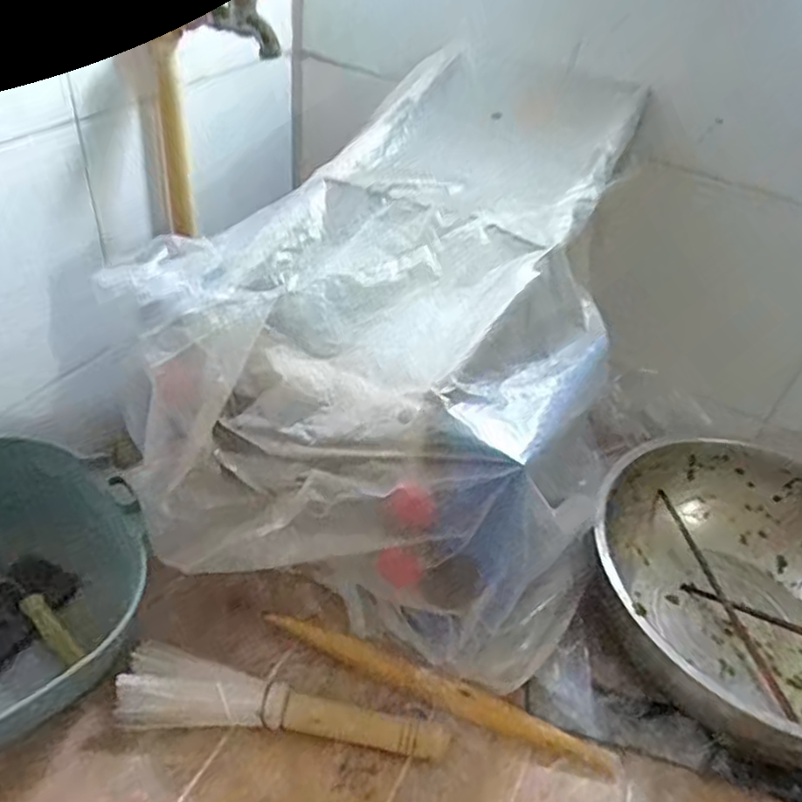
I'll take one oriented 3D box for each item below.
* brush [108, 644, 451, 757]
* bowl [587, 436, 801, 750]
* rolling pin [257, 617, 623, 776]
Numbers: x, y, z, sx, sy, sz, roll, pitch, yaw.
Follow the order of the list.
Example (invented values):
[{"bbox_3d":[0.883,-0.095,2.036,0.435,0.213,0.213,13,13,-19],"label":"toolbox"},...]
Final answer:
[{"bbox_3d":[-0.089,0.245,0.530,0.251,0.039,0.059,12,41,6],"label":"brush"},{"bbox_3d":[0.313,0.175,0.619,0.294,0.109,0.294,4,41,-4],"label":"bowl"},{"bbox_3d":[0.029,0.240,0.572,0.298,0.026,0.022,17,42,11],"label":"rolling pin"}]

